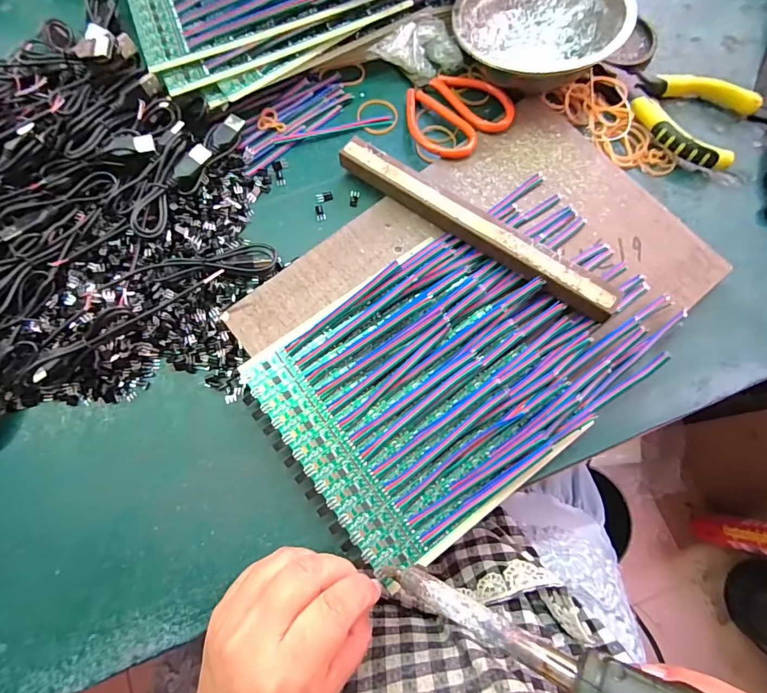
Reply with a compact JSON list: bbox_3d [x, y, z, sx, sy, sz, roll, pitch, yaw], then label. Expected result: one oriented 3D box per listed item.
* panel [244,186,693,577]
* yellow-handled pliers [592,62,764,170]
[{"bbox_3d":[0.055,0.005,0.276,0.254,0.013,0.158,-36,78,-9],"label":"panel"},{"bbox_3d":[0.225,-0.193,0.336,0.121,0.013,0.073,31,78,8],"label":"yellow-handled pliers"}]

